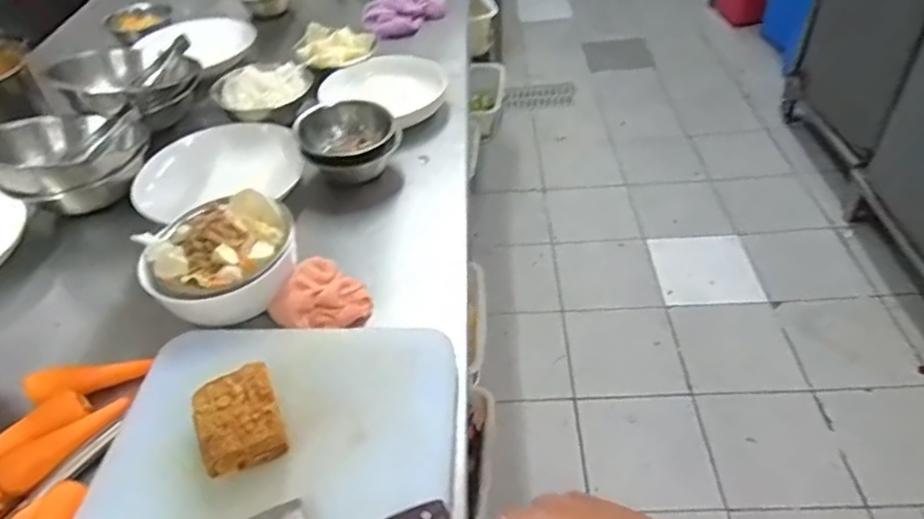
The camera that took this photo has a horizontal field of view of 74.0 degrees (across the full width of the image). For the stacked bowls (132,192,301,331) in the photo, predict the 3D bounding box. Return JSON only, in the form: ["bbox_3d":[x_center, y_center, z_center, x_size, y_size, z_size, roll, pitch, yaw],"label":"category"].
[{"bbox_3d":[-0.302,-0.004,0.771,0.181,0.078,0.161,6,45,12],"label":"stacked bowls"}]

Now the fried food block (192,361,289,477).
[{"bbox_3d":[-0.217,0.153,0.598,0.076,0.042,0.088,-19,45,-13],"label":"fried food block"}]

